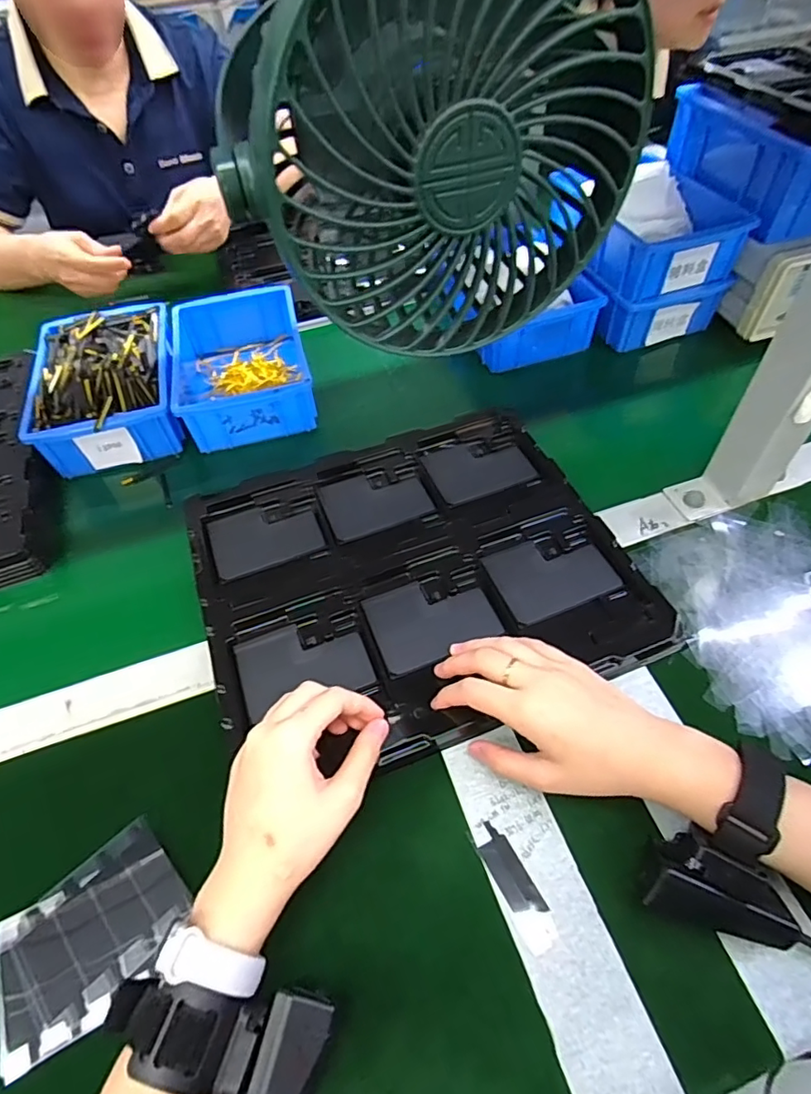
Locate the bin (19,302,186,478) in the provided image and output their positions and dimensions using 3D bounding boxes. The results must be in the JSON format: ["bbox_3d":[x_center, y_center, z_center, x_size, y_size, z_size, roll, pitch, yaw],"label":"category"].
[{"bbox_3d":[-0.311,-0.177,0.585,0.139,0.059,0.201,-15,56,-7],"label":"bin"}]

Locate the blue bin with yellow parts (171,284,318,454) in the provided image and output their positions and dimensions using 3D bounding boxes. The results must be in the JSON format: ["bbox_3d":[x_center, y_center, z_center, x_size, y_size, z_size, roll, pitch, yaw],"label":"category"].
[{"bbox_3d":[-0.178,-0.190,0.602,0.128,0.063,0.172,-15,55,-8],"label":"blue bin with yellow parts"}]

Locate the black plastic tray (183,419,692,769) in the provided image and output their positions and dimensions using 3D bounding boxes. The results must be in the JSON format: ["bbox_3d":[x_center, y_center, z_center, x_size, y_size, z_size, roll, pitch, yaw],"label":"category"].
[{"bbox_3d":[0.004,0.014,0.455,0.322,0.020,0.279,-18,57,-9],"label":"black plastic tray"}]

